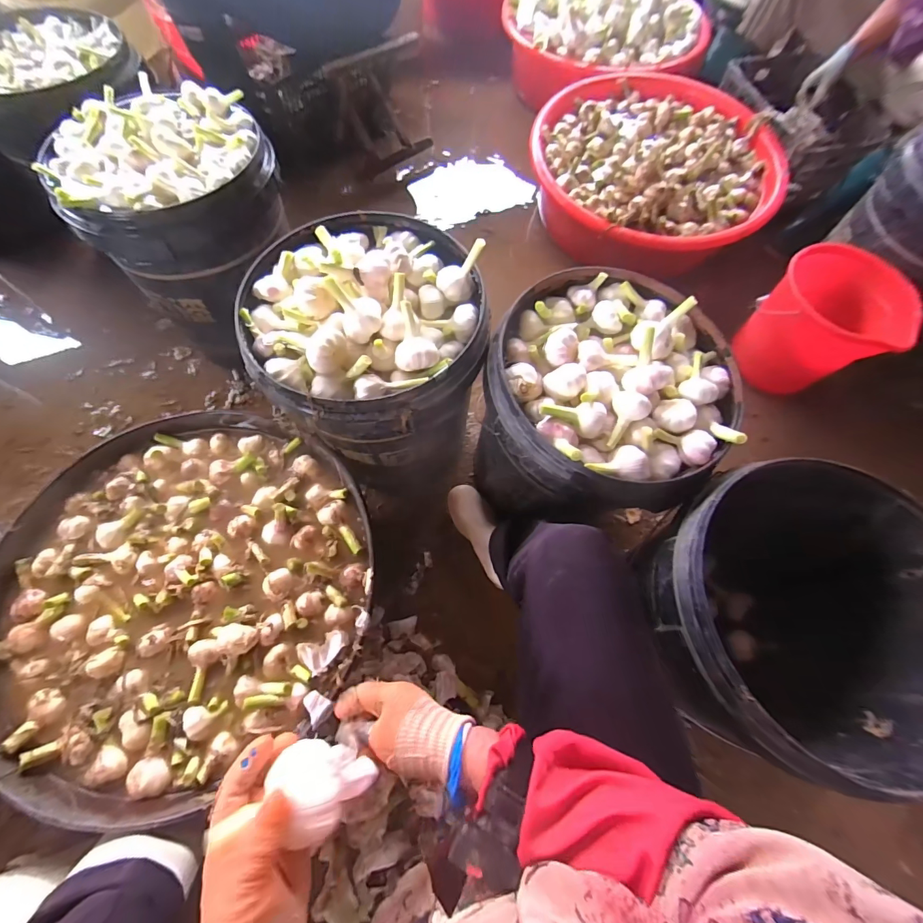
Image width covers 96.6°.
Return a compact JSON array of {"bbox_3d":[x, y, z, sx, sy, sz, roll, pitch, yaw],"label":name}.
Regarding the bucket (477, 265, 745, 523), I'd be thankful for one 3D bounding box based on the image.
[{"bbox_3d":[0.191,-0.065,0.701,0.310,0.330,0.299,1,68,-2],"label":"bucket"}]

